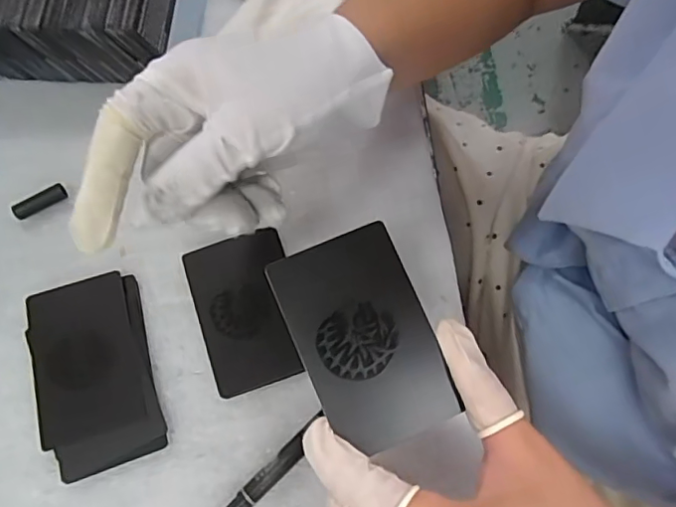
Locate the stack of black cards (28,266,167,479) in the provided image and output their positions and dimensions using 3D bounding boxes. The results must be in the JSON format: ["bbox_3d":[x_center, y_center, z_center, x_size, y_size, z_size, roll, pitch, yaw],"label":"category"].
[{"bbox_3d":[-0.130,0.061,0.293,0.060,0.011,0.102,-19,69,-6],"label":"stack of black cards"}]

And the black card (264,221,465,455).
[{"bbox_3d":[0.011,0.034,0.226,0.054,0.004,0.084,-22,81,-10],"label":"black card"}]

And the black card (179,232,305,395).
[{"bbox_3d":[-0.050,0.031,0.304,0.052,0.005,0.082,-15,75,-8],"label":"black card"}]

